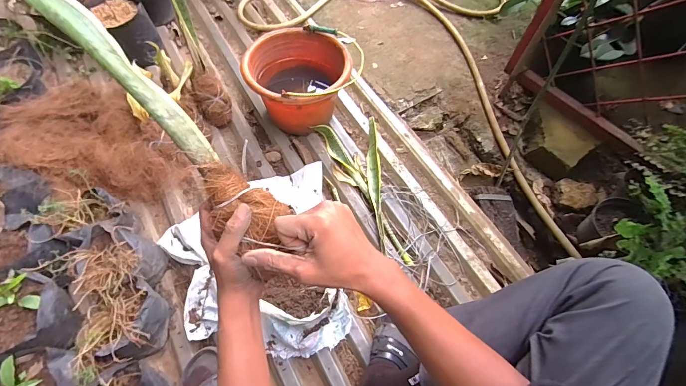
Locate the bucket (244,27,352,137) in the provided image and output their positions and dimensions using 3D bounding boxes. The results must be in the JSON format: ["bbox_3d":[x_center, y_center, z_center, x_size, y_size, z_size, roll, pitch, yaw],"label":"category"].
[{"bbox_3d":[-0.131,-0.307,0.956,0.256,0.195,0.266,3,56,-4],"label":"bucket"}]

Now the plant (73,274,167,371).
[{"bbox_3d":[-0.427,0.266,0.663,0.140,0.119,0.119,-31,67,-20],"label":"plant"}]

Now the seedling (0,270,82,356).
[{"bbox_3d":[-0.609,0.230,0.632,0.159,0.161,0.145,3,60,-4],"label":"seedling"}]

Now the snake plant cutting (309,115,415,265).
[{"bbox_3d":[0.053,-0.023,0.904,0.162,0.038,0.452,-7,58,-10],"label":"snake plant cutting"}]

